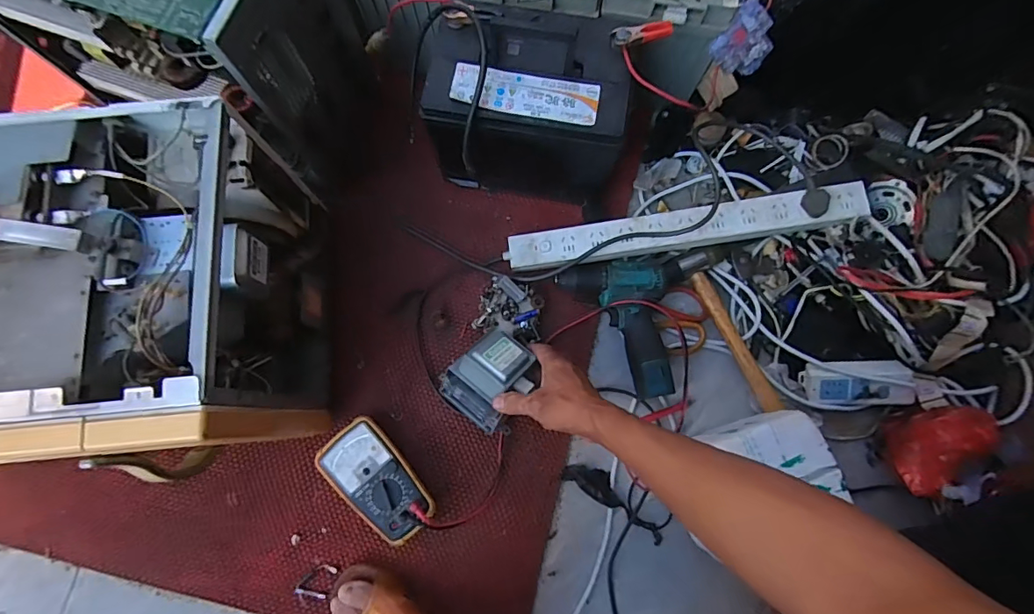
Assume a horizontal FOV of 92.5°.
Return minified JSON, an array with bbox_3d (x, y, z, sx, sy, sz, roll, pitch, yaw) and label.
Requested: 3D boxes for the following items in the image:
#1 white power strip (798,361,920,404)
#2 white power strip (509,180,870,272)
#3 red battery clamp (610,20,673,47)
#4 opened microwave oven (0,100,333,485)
[{"bbox_3d":[0.463,0.103,0.678,0.125,0.027,0.057,-5,75,27],"label":"white power strip"},{"bbox_3d":[0.230,-0.108,0.710,0.493,0.039,0.062,-8,76,10],"label":"white power strip"},{"bbox_3d":[0.153,-0.334,0.607,0.073,0.019,0.024,-9,78,-3],"label":"red battery clamp"},{"bbox_3d":[-0.509,0.012,0.568,0.485,0.268,0.355,-5,78,-3],"label":"opened microwave oven"}]

